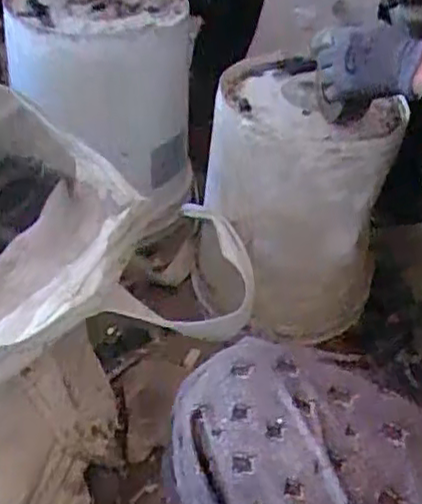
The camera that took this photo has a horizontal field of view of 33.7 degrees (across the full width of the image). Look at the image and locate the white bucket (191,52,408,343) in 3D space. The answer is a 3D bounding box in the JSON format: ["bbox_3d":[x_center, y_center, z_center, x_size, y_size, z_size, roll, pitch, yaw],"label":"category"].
[{"bbox_3d":[0.113,-0.073,1.002,0.235,0.344,0.235,5,39,0],"label":"white bucket"}]

